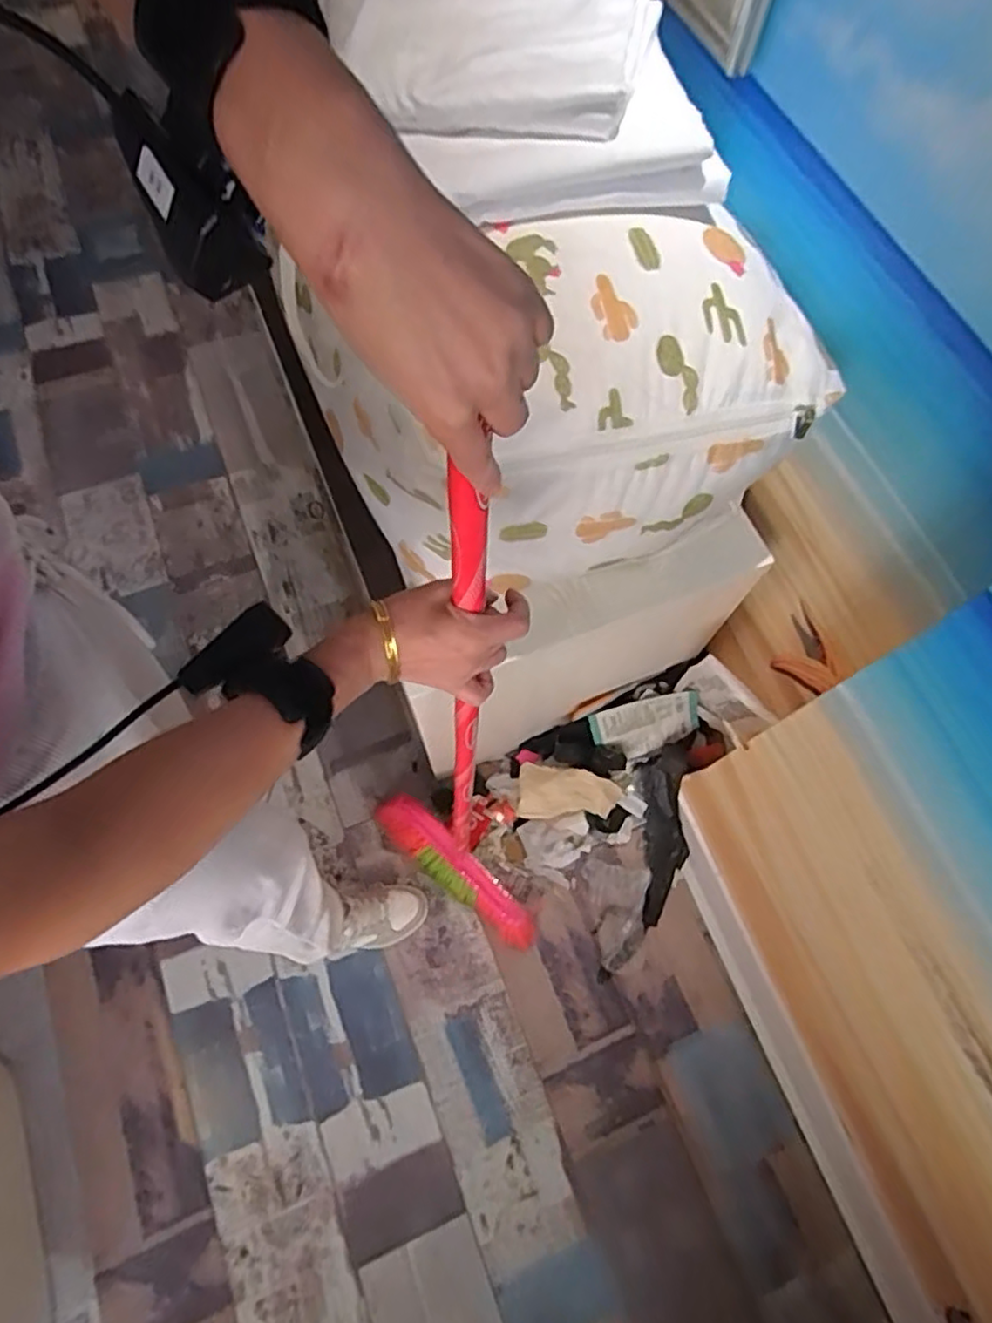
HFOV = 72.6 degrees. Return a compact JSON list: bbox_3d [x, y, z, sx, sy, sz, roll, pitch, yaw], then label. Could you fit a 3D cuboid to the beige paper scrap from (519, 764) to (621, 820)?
[{"bbox_3d":[0.125,0.229,1.169,0.171,0.023,0.092,5,67,-1],"label":"beige paper scrap"}]

